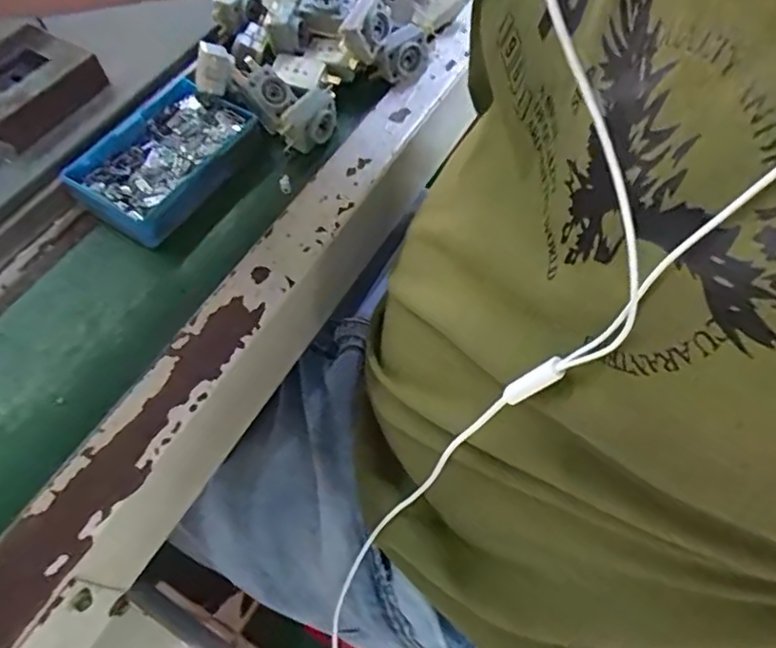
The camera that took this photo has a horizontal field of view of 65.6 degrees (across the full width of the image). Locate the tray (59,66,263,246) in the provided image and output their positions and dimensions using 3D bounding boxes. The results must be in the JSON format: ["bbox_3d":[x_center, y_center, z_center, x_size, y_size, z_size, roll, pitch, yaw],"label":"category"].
[{"bbox_3d":[-0.148,-0.113,0.405,0.074,0.028,0.116,27,63,16],"label":"tray"}]

